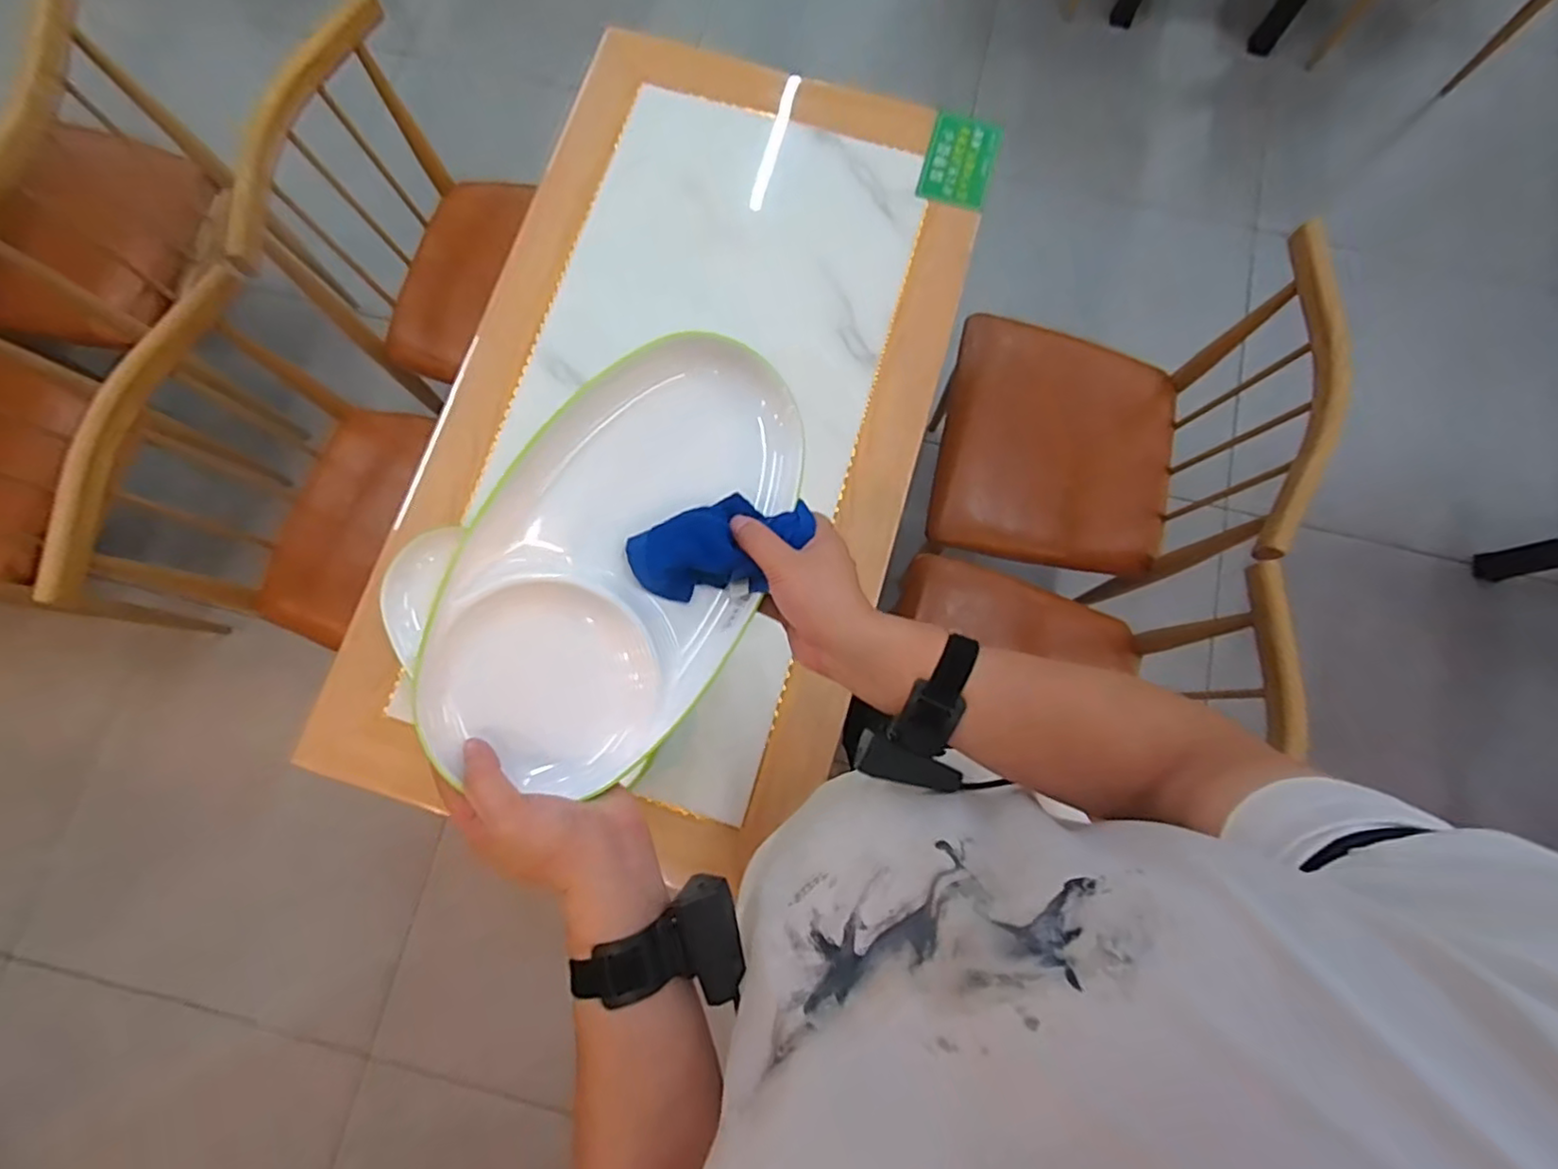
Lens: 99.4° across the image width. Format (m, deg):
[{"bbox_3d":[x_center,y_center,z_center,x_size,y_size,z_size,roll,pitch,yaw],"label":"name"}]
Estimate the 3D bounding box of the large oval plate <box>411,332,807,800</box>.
[{"bbox_3d":[-0.101,-0.027,0.473,0.189,0.035,0.339,33,71,-17],"label":"large oval plate"}]

